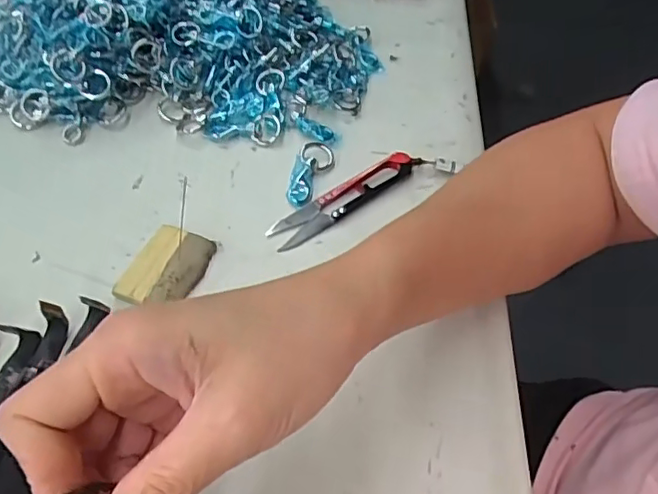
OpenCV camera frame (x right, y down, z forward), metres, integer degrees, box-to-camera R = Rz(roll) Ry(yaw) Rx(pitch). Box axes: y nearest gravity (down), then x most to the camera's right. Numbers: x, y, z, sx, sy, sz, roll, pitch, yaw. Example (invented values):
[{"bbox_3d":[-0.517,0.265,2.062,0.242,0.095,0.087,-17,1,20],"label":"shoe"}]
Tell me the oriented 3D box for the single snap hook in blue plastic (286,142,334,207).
[{"bbox_3d":[-0.013,-0.049,0.383,0.022,0.005,0.055,16,53,9],"label":"single snap hook in blue plastic"}]

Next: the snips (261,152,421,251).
[{"bbox_3d":[0.010,-0.032,0.370,0.108,0.007,0.022,-32,62,-15],"label":"snips"}]

